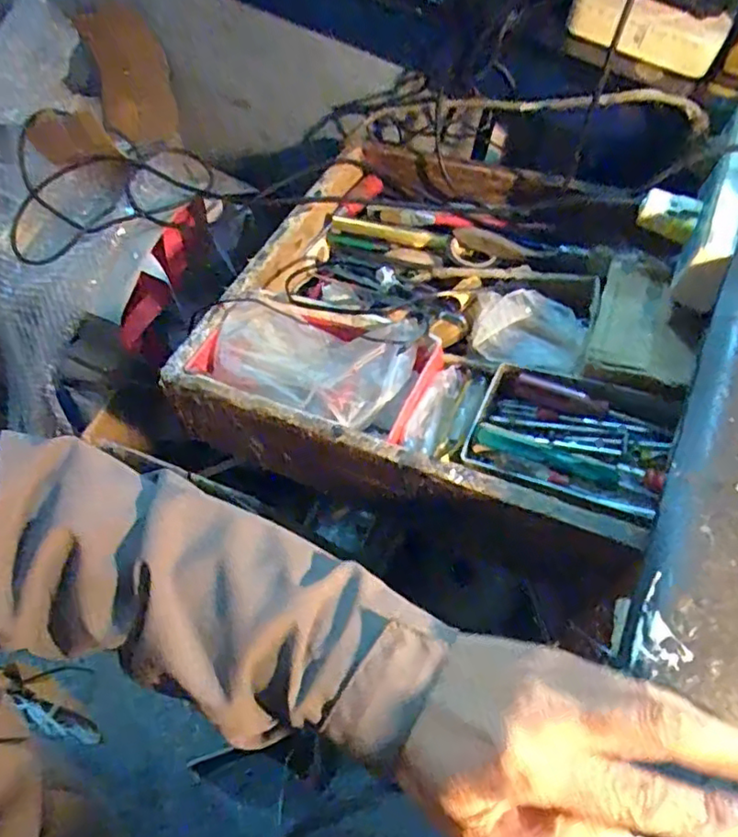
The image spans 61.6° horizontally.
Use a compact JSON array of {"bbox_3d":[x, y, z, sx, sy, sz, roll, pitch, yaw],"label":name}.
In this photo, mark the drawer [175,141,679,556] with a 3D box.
[{"bbox_3d":[0.073,-0.118,0.596,0.419,0.093,0.428,20,61,6],"label":"drawer"}]

